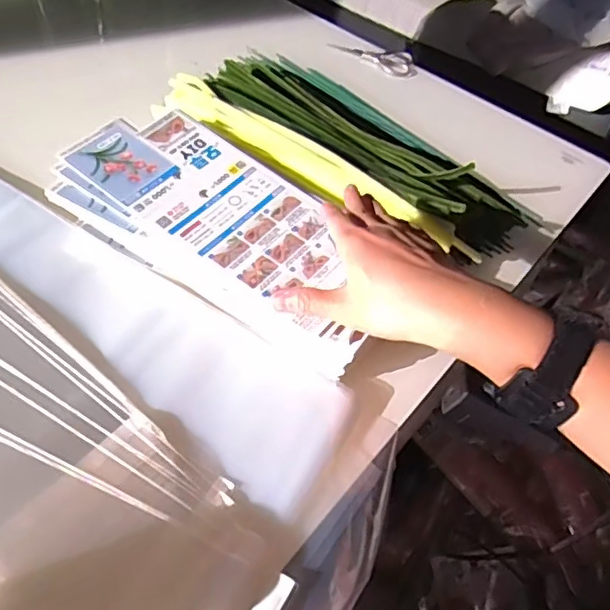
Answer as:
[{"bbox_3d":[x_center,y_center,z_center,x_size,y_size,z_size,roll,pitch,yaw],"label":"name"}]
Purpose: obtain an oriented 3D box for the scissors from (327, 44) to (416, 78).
[{"bbox_3d":[0.084,-0.303,0.746,0.108,0.013,0.039,17,53,5],"label":"scissors"}]

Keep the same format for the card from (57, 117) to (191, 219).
[{"bbox_3d":[-0.148,-0.116,0.510,0.101,0.004,0.064,39,61,19],"label":"card"}]

